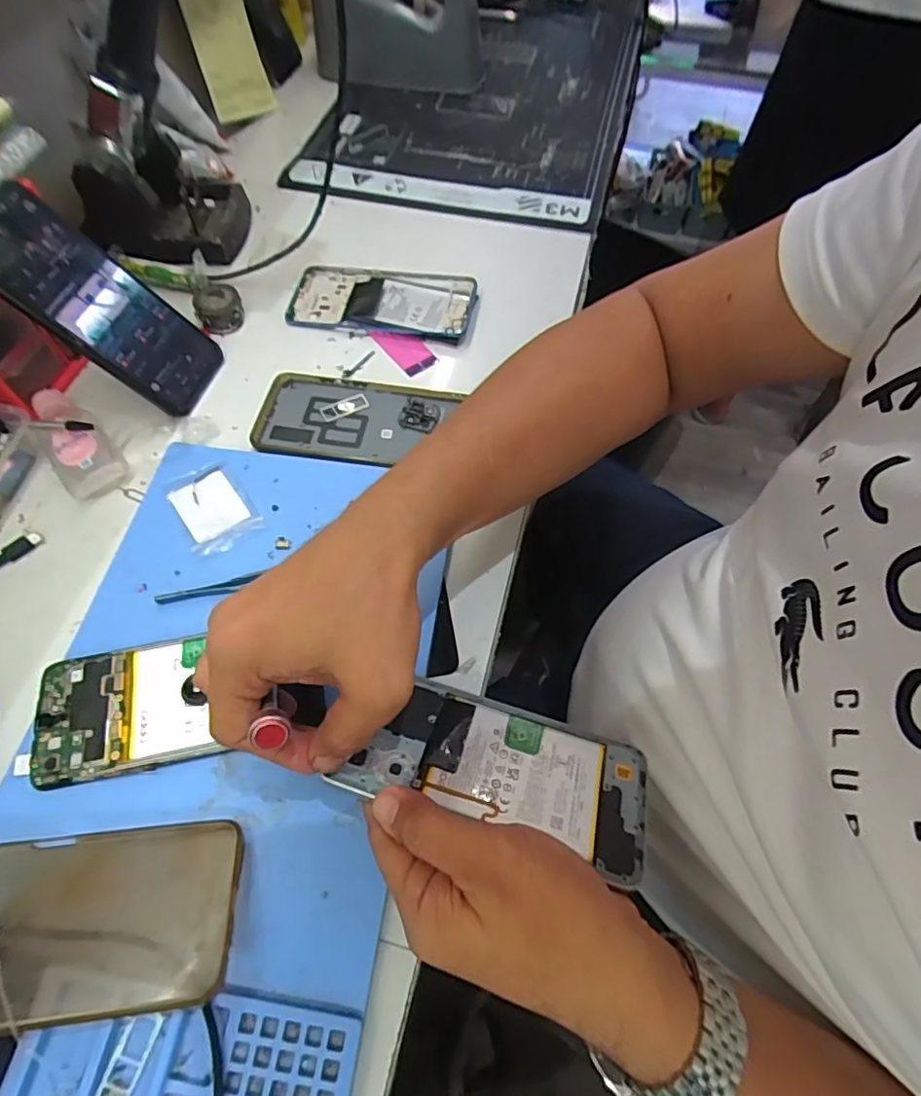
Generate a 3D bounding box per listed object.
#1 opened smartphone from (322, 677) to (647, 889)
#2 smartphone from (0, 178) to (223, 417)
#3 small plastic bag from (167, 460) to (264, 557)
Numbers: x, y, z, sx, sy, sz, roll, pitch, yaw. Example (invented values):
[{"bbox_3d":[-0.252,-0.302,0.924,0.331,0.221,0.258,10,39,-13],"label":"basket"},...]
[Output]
[{"bbox_3d":[0.022,0.114,0.289,0.146,0.004,0.070,16,40,8],"label":"opened smartphone"},{"bbox_3d":[-0.266,-0.179,0.414,0.011,0.167,0.078,-8,52,44],"label":"smartphone"},{"bbox_3d":[-0.176,-0.031,0.392,0.045,0.004,0.075,-35,68,-18],"label":"small plastic bag"}]

